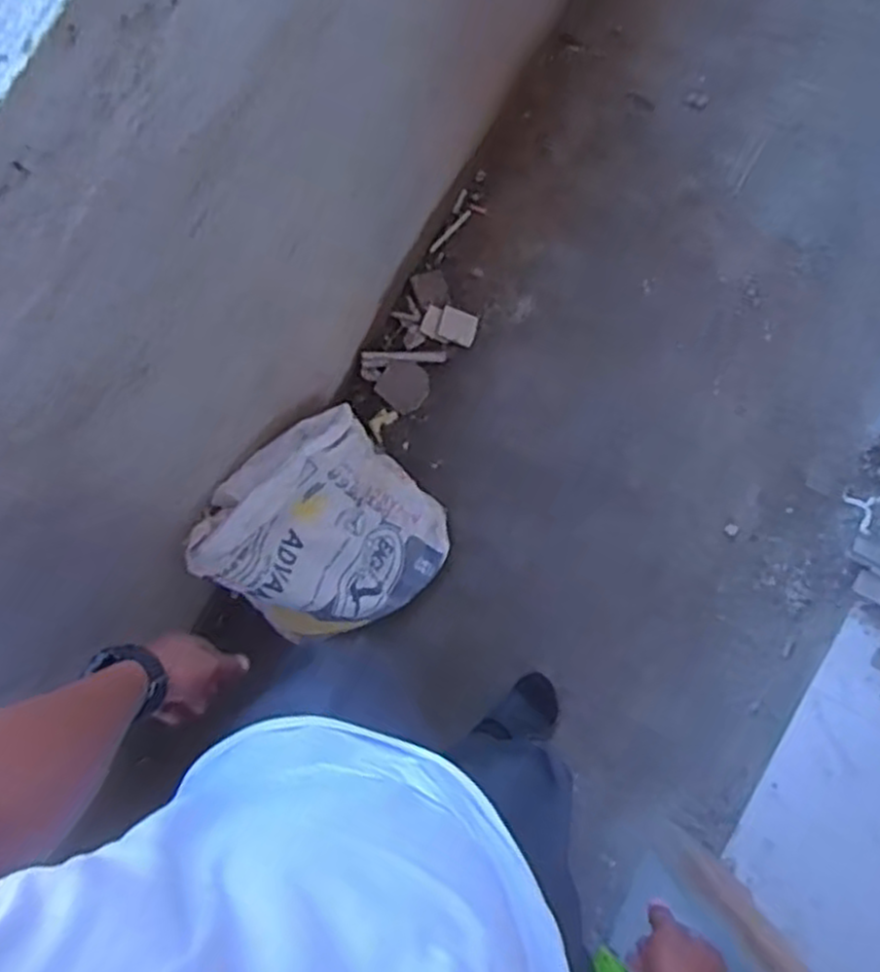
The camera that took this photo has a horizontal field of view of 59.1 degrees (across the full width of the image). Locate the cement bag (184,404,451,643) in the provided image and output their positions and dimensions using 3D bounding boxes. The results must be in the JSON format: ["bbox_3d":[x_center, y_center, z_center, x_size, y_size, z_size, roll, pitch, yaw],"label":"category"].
[{"bbox_3d":[-0.188,0.080,1.318,0.316,0.324,0.356,41,87,9],"label":"cement bag"}]

